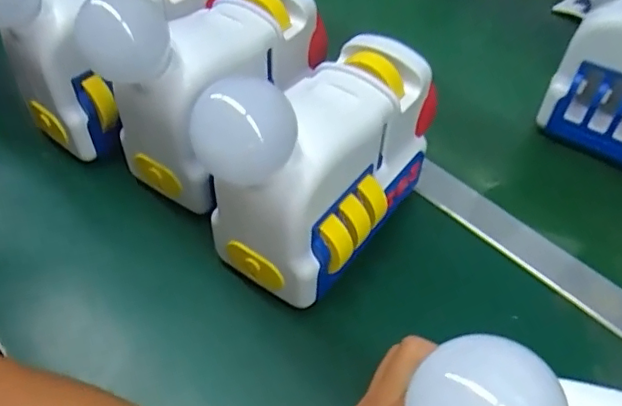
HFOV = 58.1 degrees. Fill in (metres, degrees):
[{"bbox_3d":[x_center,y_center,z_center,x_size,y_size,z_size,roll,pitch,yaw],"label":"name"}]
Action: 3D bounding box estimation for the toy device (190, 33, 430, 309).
[{"bbox_3d":[0.018,-0.045,0.420,0.093,0.166,0.193,29,53,20],"label":"toy device"}]

